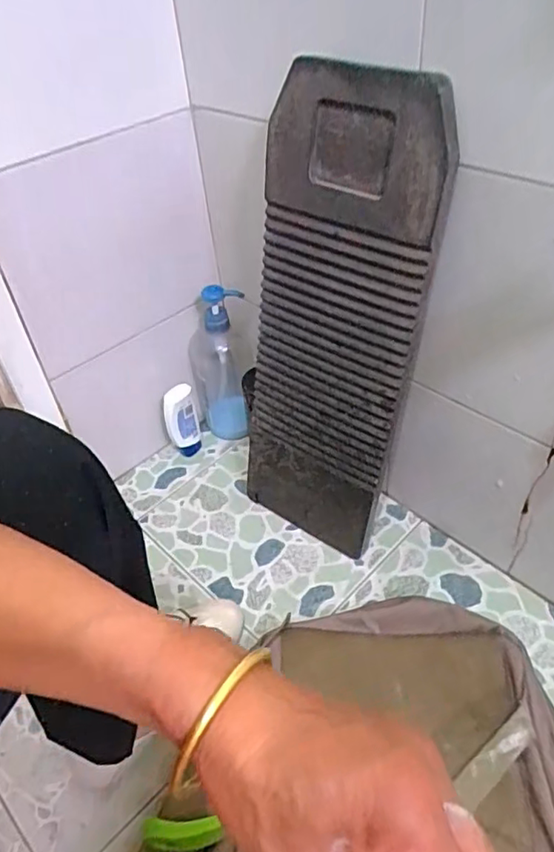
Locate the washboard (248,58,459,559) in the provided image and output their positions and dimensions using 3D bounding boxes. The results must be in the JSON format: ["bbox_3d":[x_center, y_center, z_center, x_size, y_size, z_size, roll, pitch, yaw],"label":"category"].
[{"bbox_3d":[0.054,-0.085,0.656,0.193,0.537,0.026,28,42,28],"label":"washboard"}]

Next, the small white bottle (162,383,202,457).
[{"bbox_3d":[-0.143,-0.002,0.891,0.046,0.138,0.025,-14,45,-10],"label":"small white bottle"}]

